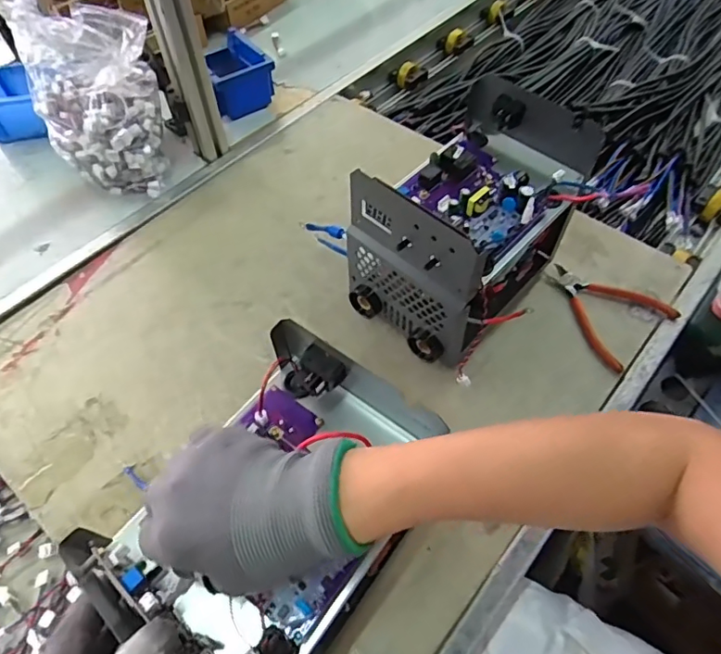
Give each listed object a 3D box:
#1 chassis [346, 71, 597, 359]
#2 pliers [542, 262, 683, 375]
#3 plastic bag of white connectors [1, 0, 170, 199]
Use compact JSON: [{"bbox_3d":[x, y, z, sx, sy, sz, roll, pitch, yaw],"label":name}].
[{"bbox_3d":[0.108,-0.109,0.566,0.153,0.167,0.220,37,64,23],"label":"chassis"},{"bbox_3d":[0.272,-0.027,0.618,0.105,0.020,0.138,-35,62,-21],"label":"pliers"},{"bbox_3d":[-0.341,-0.296,0.714,0.161,0.209,0.163,-26,59,-16],"label":"plastic bag of white connectors"}]

